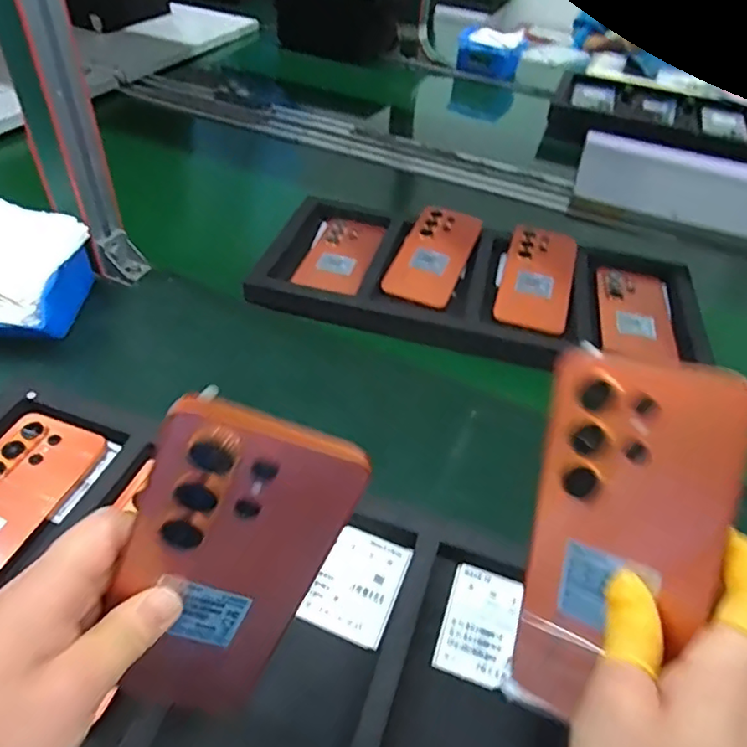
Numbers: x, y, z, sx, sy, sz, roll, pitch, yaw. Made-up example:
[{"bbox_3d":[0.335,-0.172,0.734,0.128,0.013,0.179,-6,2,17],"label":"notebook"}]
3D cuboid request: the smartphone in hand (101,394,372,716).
[{"bbox_3d":[-0.066,0.087,0.240,0.075,0.166,0.011,20,27,-13],"label":"smartphone in hand"}]

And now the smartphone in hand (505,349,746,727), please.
[{"bbox_3d":[0.107,0.079,0.249,0.075,0.170,0.007,13,10,34],"label":"smartphone in hand"}]

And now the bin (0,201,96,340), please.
[{"bbox_3d":[-0.353,-0.088,0.542,0.139,0.084,0.130,5,44,-2],"label":"bin"}]

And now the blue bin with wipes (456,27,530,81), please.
[{"bbox_3d":[0.267,-0.723,1.274,0.143,0.076,0.118,13,45,6],"label":"blue bin with wipes"}]

